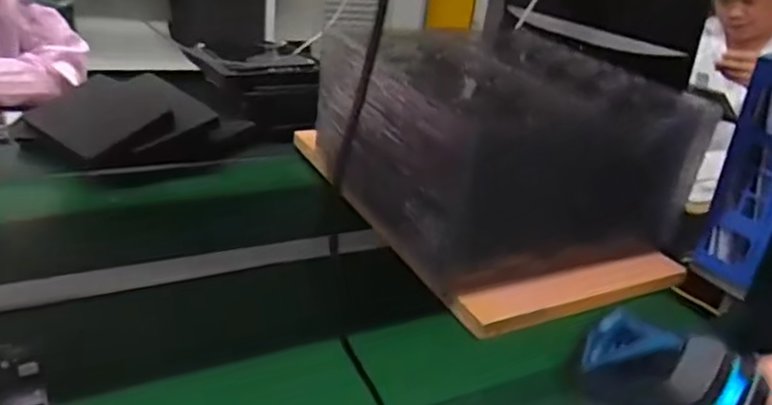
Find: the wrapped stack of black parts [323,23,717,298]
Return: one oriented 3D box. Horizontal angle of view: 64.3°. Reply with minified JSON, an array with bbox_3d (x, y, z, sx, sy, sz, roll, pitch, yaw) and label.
[{"bbox_3d":[0.159,-0.100,0.922,0.406,0.212,0.416,-8,29,-28],"label":"wrapped stack of black parts"}]

